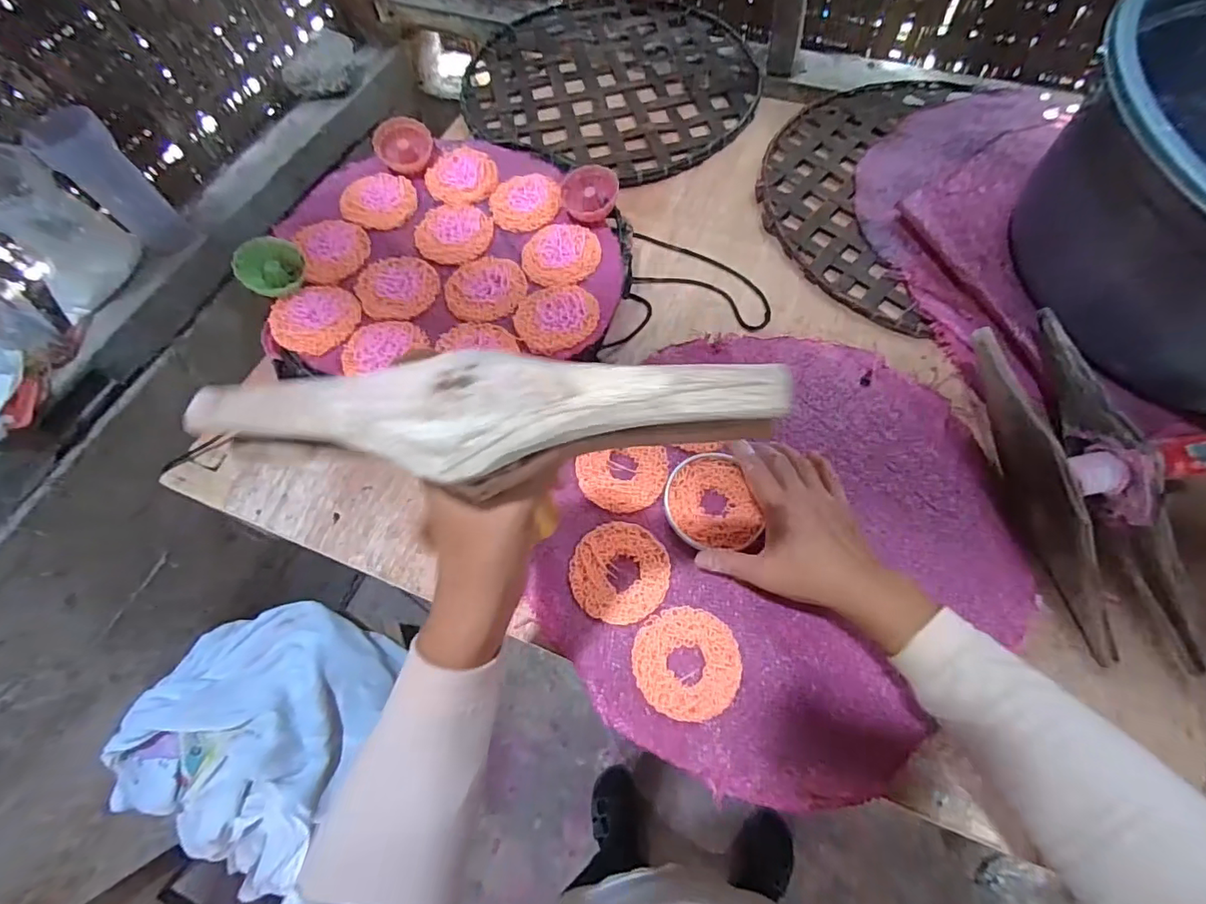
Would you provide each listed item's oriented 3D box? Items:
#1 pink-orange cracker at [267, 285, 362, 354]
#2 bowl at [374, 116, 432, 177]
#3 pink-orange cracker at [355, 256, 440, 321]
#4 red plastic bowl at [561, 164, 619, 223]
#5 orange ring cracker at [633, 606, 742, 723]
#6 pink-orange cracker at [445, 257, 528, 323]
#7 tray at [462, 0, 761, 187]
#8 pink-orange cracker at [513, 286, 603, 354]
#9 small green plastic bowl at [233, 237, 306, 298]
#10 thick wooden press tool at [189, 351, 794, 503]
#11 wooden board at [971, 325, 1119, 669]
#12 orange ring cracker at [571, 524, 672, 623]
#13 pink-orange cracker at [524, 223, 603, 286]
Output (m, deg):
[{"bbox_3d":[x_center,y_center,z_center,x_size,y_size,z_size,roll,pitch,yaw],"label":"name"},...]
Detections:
[{"bbox_3d":[-0.275,-0.129,0.509,0.073,0.015,0.078,-1,64,3],"label":"pink-orange cracker"},{"bbox_3d":[-0.222,-0.344,0.596,0.064,0.023,0.064,-2,82,11],"label":"bowl"},{"bbox_3d":[-0.206,-0.166,0.532,0.077,0.010,0.076,-1,64,3],"label":"pink-orange cracker"},{"bbox_3d":[-0.015,-0.272,0.563,0.059,0.024,0.059,0,92,8],"label":"red plastic bowl"},{"bbox_3d":[0.063,0.158,0.400,0.078,0.006,0.078,-9,64,-1],"label":"orange ring cracker"},{"bbox_3d":[-0.116,-0.162,0.524,0.076,0.004,0.078,-15,65,-3],"label":"pink-orange cracker"},{"bbox_3d":[0.003,-0.505,0.725,0.394,0.021,0.406,-1,63,2],"label":"tray"},{"bbox_3d":[-0.044,-0.126,0.500,0.077,0.007,0.081,-1,64,3],"label":"pink-orange cracker"},{"bbox_3d":[-0.316,-0.177,0.508,0.056,0.032,0.056,-1,64,3],"label":"small green plastic bowl"},{"bbox_3d":[-0.060,-0.012,0.239,0.267,0.035,0.056,-1,64,10],"label":"thick wooden press tool"},{"bbox_3d":[0.346,0.028,0.421,0.022,0.047,0.261,-11,80,-2],"label":"wooden board"},{"bbox_3d":[0.014,0.097,0.432,0.078,0.007,0.079,3,65,5],"label":"orange ring cracker"},{"bbox_3d":[-0.044,-0.202,0.541,0.077,0.007,0.081,-1,64,3],"label":"pink-orange cracker"}]

